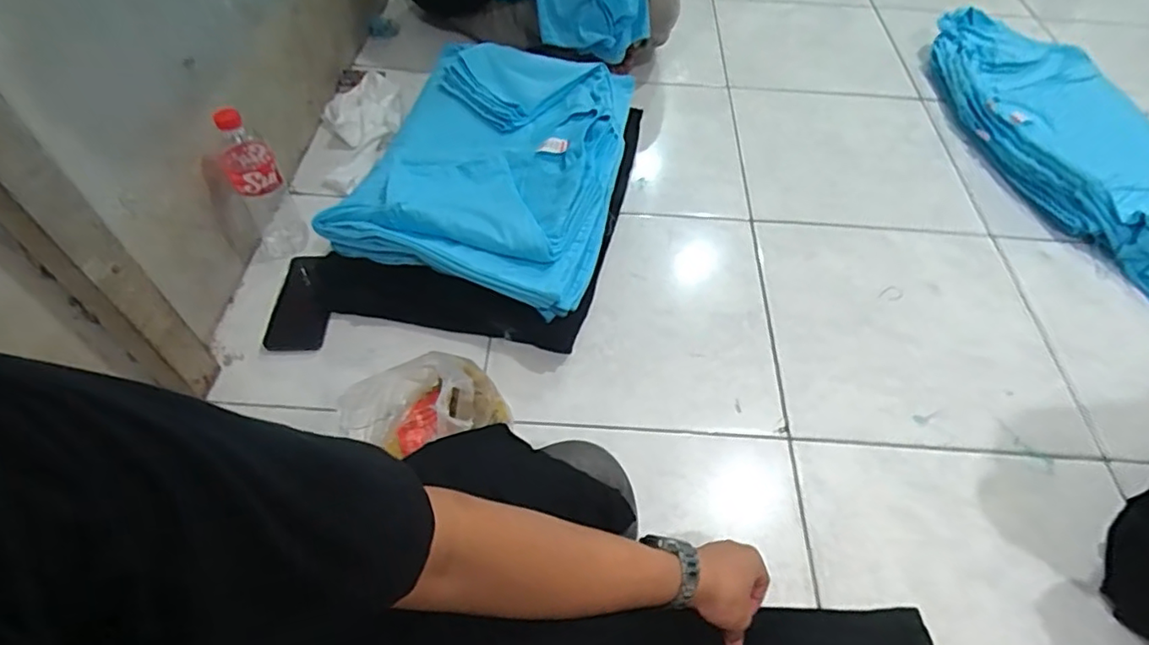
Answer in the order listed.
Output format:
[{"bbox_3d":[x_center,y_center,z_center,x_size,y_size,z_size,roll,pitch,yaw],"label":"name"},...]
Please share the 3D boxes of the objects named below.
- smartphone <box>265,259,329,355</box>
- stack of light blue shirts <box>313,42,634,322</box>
[{"bbox_3d":[-0.389,-0.028,0.859,0.083,0.011,0.156,-1,59,1],"label":"smartphone"},{"bbox_3d":[-0.120,-0.259,0.938,0.378,0.090,0.484,14,53,8],"label":"stack of light blue shirts"}]

